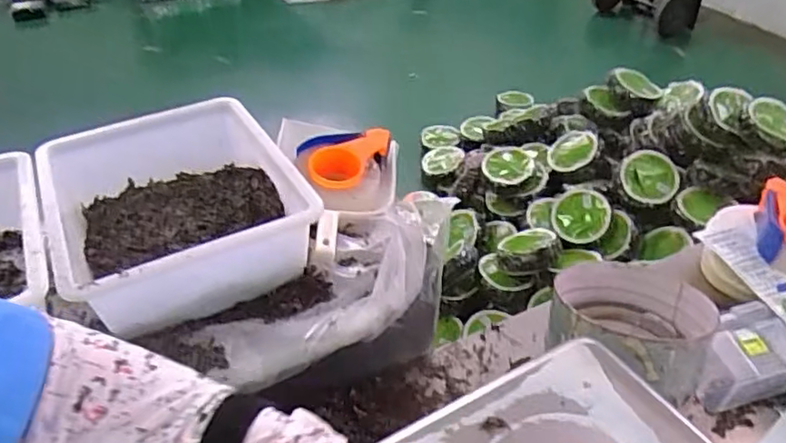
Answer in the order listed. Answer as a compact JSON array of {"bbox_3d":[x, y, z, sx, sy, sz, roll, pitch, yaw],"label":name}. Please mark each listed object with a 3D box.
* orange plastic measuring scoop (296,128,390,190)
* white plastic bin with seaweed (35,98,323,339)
[{"bbox_3d":[-0.065,-0.085,0.942,0.136,0.058,0.095,-15,67,-13],"label":"orange plastic measuring scoop"},{"bbox_3d":[-0.280,-0.023,0.796,0.279,0.107,0.377,-19,42,-21],"label":"white plastic bin with seaweed"}]

